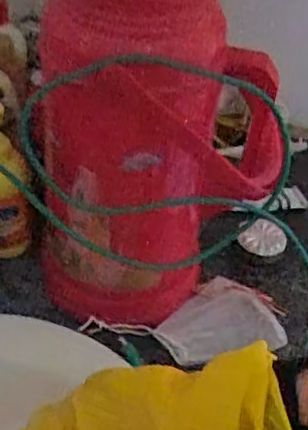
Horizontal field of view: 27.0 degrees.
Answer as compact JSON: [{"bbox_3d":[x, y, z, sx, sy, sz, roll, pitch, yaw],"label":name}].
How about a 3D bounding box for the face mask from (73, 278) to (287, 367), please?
[{"bbox_3d":[0.031,0.106,0.643,0.192,0.014,0.082,-5,45,-10],"label":"face mask"}]

